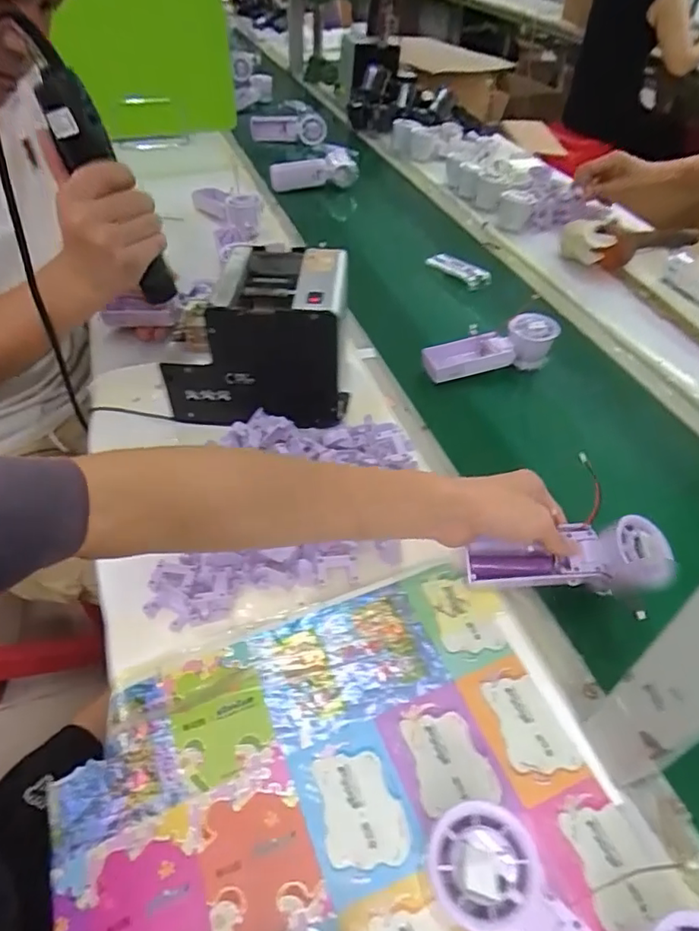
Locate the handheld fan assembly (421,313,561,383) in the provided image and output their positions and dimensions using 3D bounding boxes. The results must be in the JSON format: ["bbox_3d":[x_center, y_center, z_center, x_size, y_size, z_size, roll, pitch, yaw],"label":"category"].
[{"bbox_3d":[0.182,-0.145,0.735,0.172,0.053,0.056,-15,48,1],"label":"handheld fan assembly"}]

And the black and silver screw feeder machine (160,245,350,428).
[{"bbox_3d":[-0.102,-0.142,0.609,0.181,0.139,0.149,-2,46,-6],"label":"black and silver screw feeder machine"}]

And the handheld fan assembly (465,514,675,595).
[{"bbox_3d":[0.179,0.077,0.457,0.167,0.029,0.053,-5,48,-1],"label":"handheld fan assembly"}]

